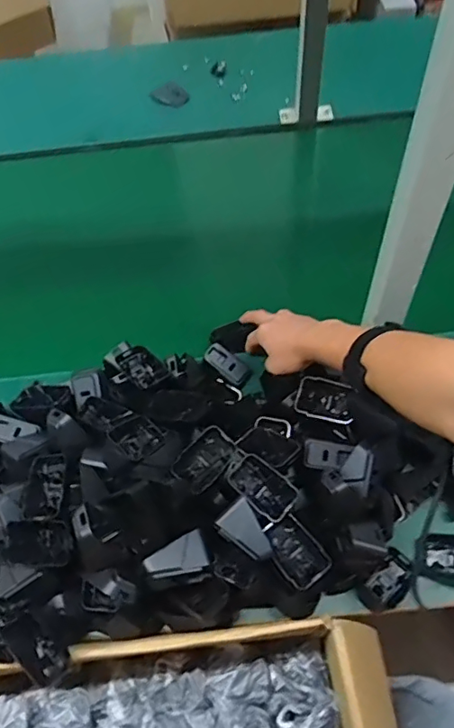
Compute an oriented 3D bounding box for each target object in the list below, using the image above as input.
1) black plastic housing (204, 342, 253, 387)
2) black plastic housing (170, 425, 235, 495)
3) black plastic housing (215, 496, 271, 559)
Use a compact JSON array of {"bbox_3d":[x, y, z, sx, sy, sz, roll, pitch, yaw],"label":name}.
[{"bbox_3d":[0.002,0.000,0.783,0.072,0.010,0.036,40,69,10],"label":"black plastic housing"},{"bbox_3d":[-0.024,0.110,0.625,0.071,0.028,0.048,-44,91,-5],"label":"black plastic housing"},{"bbox_3d":[0.019,0.178,0.571,0.042,0.019,0.063,-36,79,-4],"label":"black plastic housing"}]

